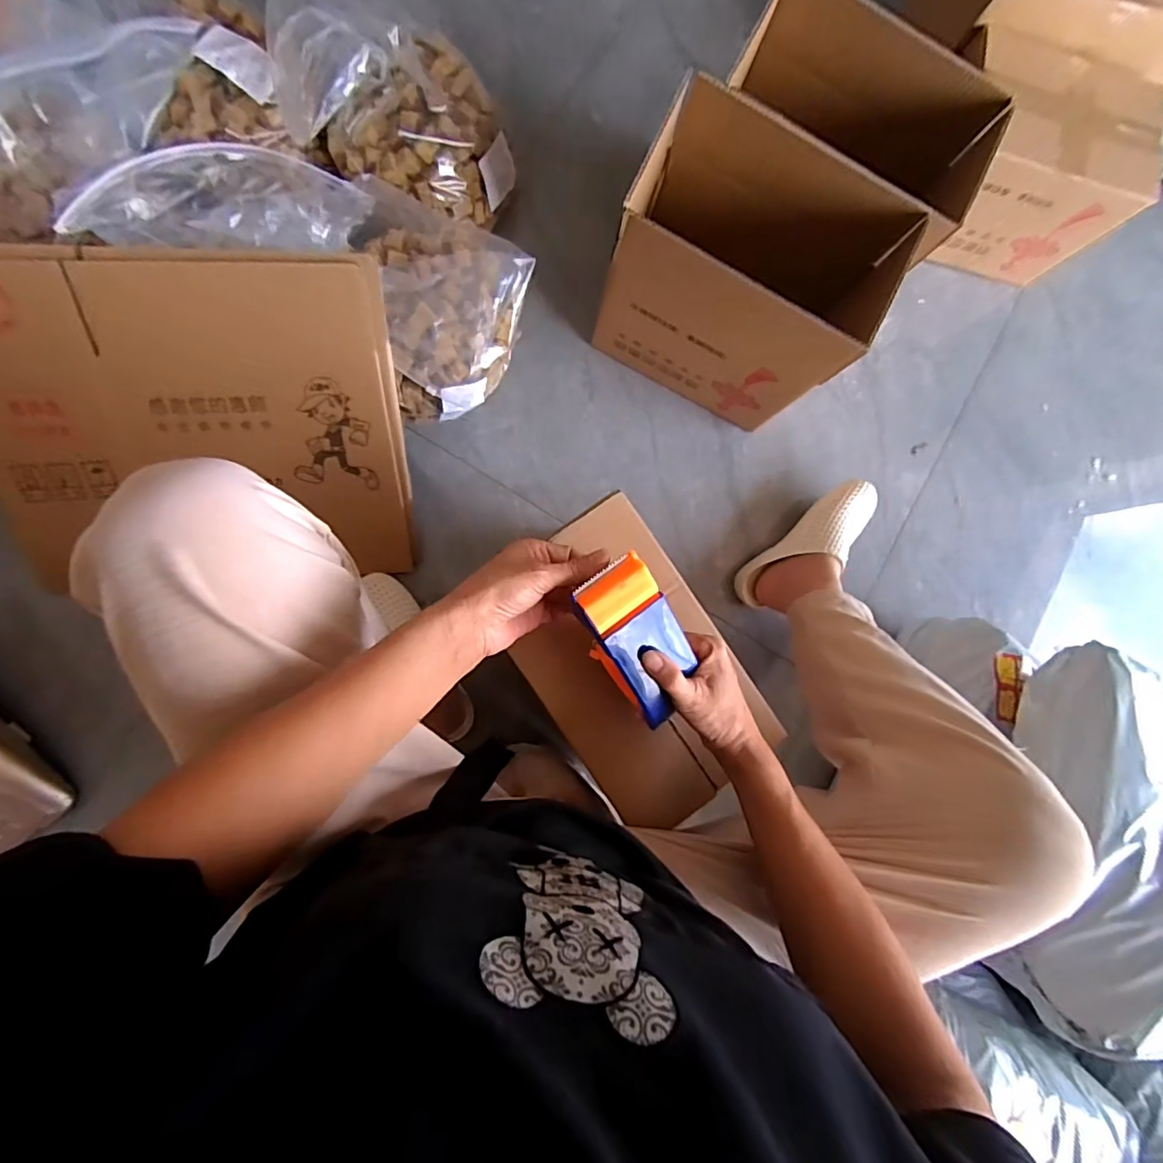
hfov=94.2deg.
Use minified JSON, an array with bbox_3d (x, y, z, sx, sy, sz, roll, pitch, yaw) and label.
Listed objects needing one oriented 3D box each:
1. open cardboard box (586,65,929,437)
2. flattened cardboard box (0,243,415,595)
[{"bbox_3d":[0.178,-0.366,0.672,0.285,0.269,0.178,27,84,-7],"label":"open cardboard box"},{"bbox_3d":[-0.435,-0.167,0.610,0.443,0.034,0.352,-3,118,-7],"label":"flattened cardboard box"}]

